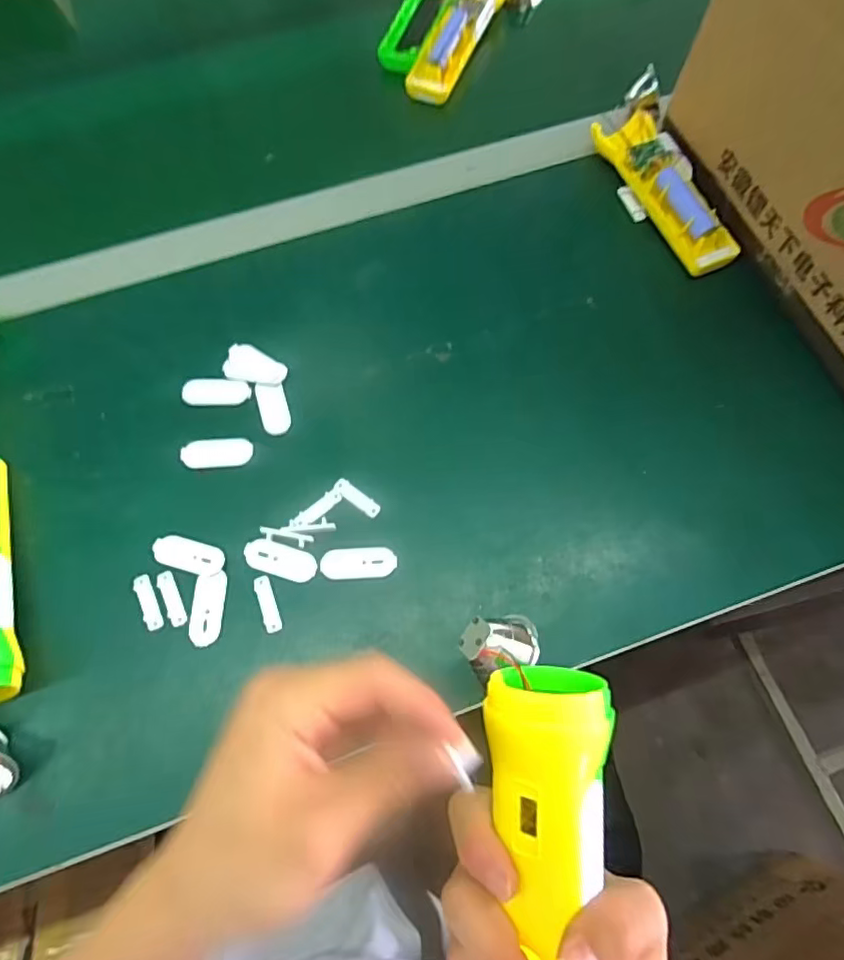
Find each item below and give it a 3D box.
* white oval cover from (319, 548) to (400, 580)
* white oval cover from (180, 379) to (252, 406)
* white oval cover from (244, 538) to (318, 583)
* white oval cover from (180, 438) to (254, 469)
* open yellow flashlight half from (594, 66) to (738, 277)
[{"bbox_3d":[-0.042,0.056,0.390,0.050,0.004,0.021,-3,69,0],"label":"white oval cover"},{"bbox_3d":[-0.153,-0.066,0.428,0.049,0.004,0.021,1,69,1],"label":"white oval cover"},{"bbox_3d":[-0.095,0.054,0.387,0.049,0.005,0.021,14,70,6],"label":"white oval cover"},{"bbox_3d":[-0.147,-0.021,0.414,0.049,0.004,0.022,-5,69,-1],"label":"white oval cover"},{"bbox_3d":[0.193,-0.253,0.483,0.064,0.040,0.191,-14,70,-5],"label":"open yellow flashlight half"}]

